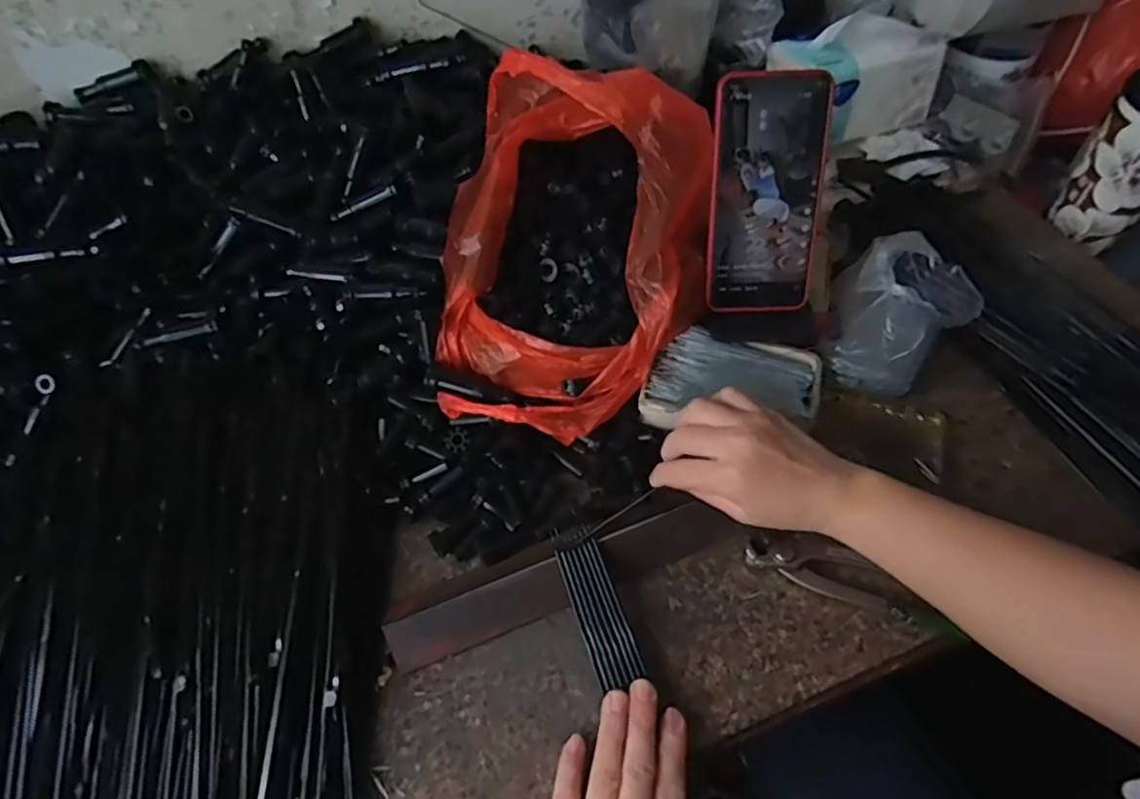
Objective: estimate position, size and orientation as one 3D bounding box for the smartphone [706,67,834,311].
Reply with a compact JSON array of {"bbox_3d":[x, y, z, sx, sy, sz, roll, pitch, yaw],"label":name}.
[{"bbox_3d":[0.140,-0.143,0.459,0.077,0.161,0.011,-3,25,0],"label":"smartphone"}]

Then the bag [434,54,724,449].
[{"bbox_3d":[0.006,-0.119,0.482,0.192,0.139,0.259,9,57,8],"label":"bag"}]

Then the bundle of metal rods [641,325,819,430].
[{"bbox_3d":[0.123,-0.013,0.489,0.129,0.018,0.079,7,57,6],"label":"bundle of metal rods"}]

